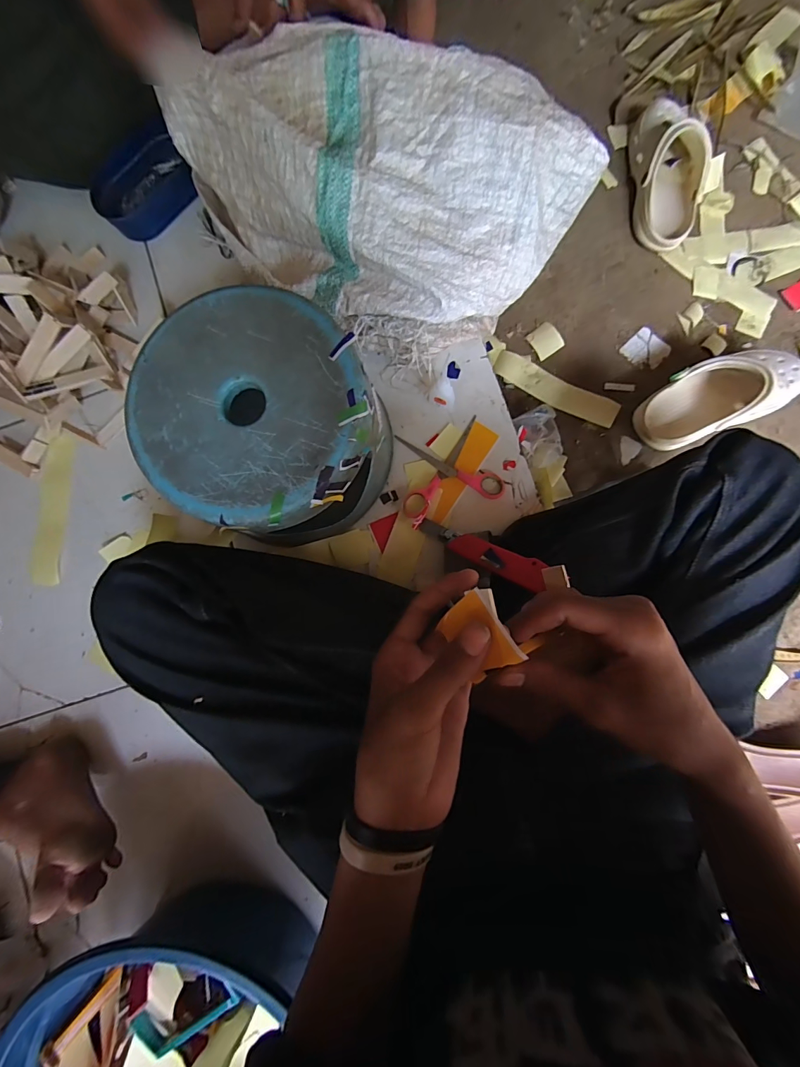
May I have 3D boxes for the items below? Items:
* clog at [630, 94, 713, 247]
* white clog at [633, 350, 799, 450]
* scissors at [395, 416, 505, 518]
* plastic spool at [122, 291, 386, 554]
[{"bbox_3d":[0.433,-0.578,0.631,0.100,0.072,0.241,1,87,4],"label":"clog"},{"bbox_3d":[0.452,-0.195,0.570,0.236,0.098,0.098,-22,86,3],"label":"white clog"},{"bbox_3d":[0.059,-0.085,0.512,0.123,0.005,0.106,-13,86,4],"label":"scissors"},{"bbox_3d":[-0.136,-0.108,0.445,0.222,0.173,0.212,0,87,4],"label":"plastic spool"}]

